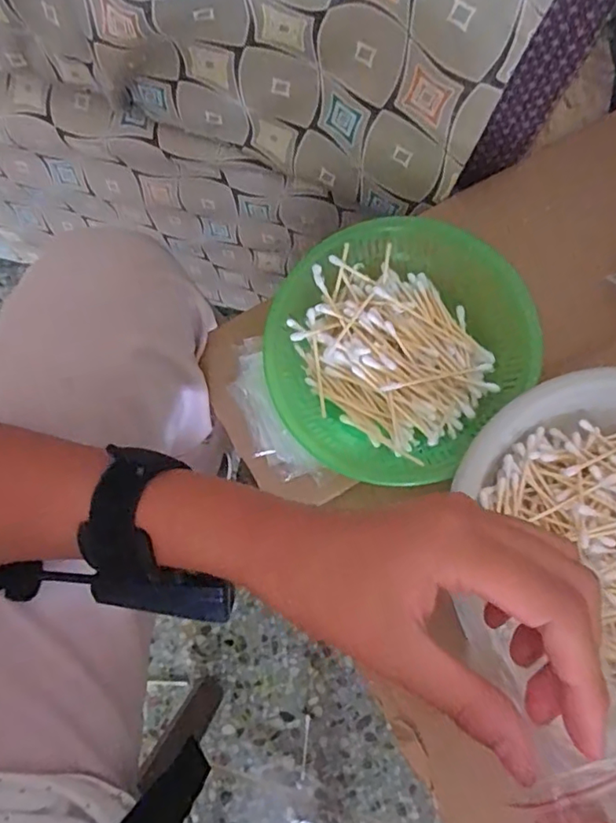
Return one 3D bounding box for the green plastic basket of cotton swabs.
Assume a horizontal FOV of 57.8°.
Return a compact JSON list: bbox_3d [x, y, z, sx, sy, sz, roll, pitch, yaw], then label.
[{"bbox_3d":[0.054,-0.038,0.358,0.146,0.062,0.160,0,73,1],"label":"green plastic basket of cotton swabs"}]

